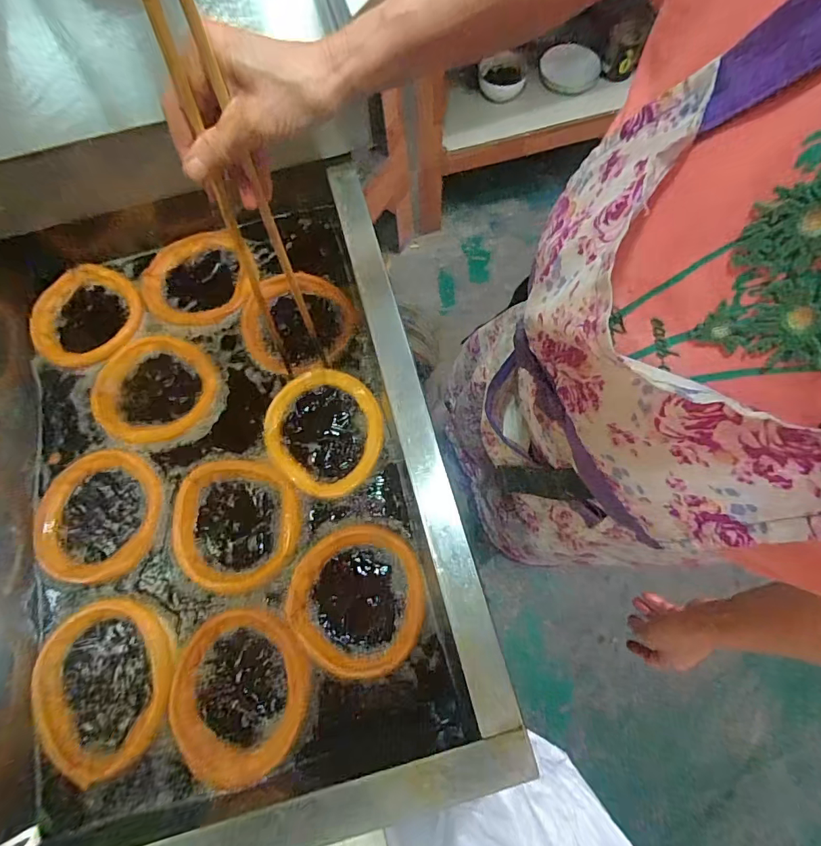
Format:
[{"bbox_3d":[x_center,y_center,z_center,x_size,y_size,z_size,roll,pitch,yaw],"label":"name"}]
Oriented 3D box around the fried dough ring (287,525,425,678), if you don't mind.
[{"bbox_3d":[-0.066,0.207,0.526,0.161,0.016,0.163,-1,70,0],"label":"fried dough ring"}]

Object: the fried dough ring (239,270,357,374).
[{"bbox_3d":[-0.164,-0.147,0.639,0.164,0.021,0.153,0,70,0],"label":"fried dough ring"}]

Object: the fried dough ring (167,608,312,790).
[{"bbox_3d":[-0.195,0.307,0.501,0.157,0.019,0.173,12,70,4],"label":"fried dough ring"}]

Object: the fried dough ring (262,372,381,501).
[{"bbox_3d":[-0.114,0.008,0.590,0.161,0.013,0.159,0,70,0],"label":"fried dough ring"}]

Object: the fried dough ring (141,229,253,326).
[{"bbox_3d":[-0.330,-0.217,0.671,0.157,0.016,0.153,0,70,0],"label":"fried dough ring"}]

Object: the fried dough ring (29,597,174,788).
[{"bbox_3d":[-0.359,0.304,0.513,0.170,0.024,0.169,0,70,0],"label":"fried dough ring"}]

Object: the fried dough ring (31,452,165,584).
[{"bbox_3d":[-0.406,0.117,0.573,0.152,0.016,0.164,-1,70,0],"label":"fried dough ring"}]

